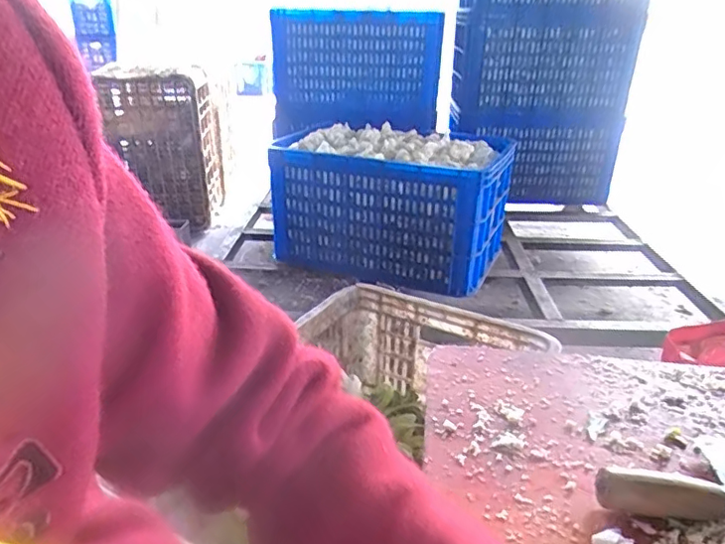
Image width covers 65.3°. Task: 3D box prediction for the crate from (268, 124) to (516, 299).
[{"bbox_3d":[0.075,-0.179,1.407,0.513,0.281,0.329,11,28,22],"label":"crate"}]

